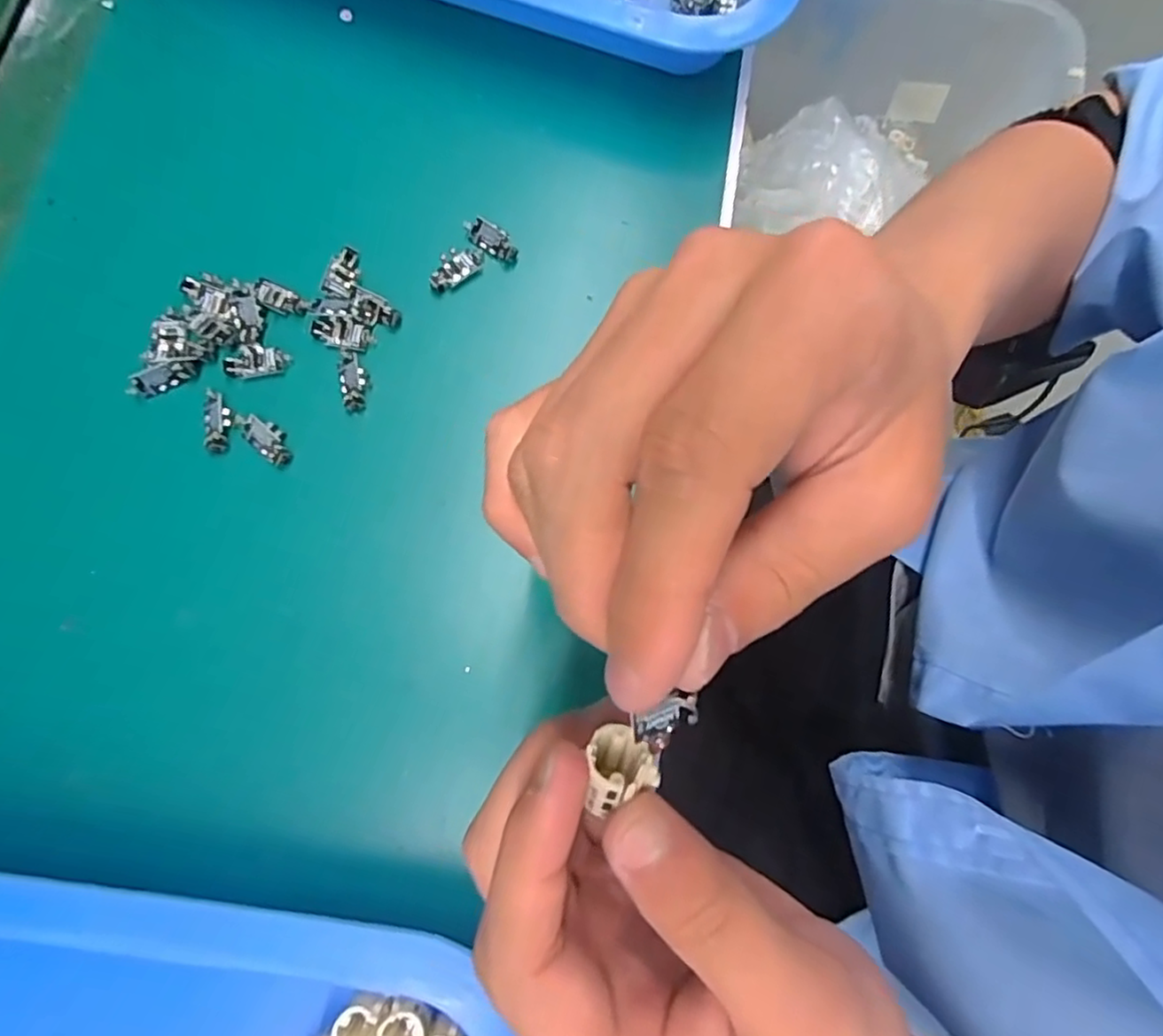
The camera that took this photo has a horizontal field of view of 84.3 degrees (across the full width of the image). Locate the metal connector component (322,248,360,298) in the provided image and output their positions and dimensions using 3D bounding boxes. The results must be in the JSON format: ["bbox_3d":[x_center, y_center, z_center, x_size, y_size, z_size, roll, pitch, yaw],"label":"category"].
[{"bbox_3d":[-0.103,-0.105,0.277,0.013,0.006,0.022,6,77,0],"label":"metal connector component"}]

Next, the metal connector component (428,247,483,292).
[{"bbox_3d":[-0.055,-0.110,0.281,0.027,0.005,0.013,-39,80,-9],"label":"metal connector component"}]

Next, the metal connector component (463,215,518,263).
[{"bbox_3d":[-0.040,-0.123,0.284,0.027,0.006,0.011,37,79,7],"label":"metal connector component"}]

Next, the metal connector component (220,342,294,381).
[{"bbox_3d":[-0.135,-0.066,0.266,0.027,0.004,0.014,-10,77,-3],"label":"metal connector component"}]

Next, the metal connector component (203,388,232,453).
[{"bbox_3d":[-0.148,-0.040,0.261,0.010,0.004,0.027,-8,77,-3],"label":"metal connector component"}]

